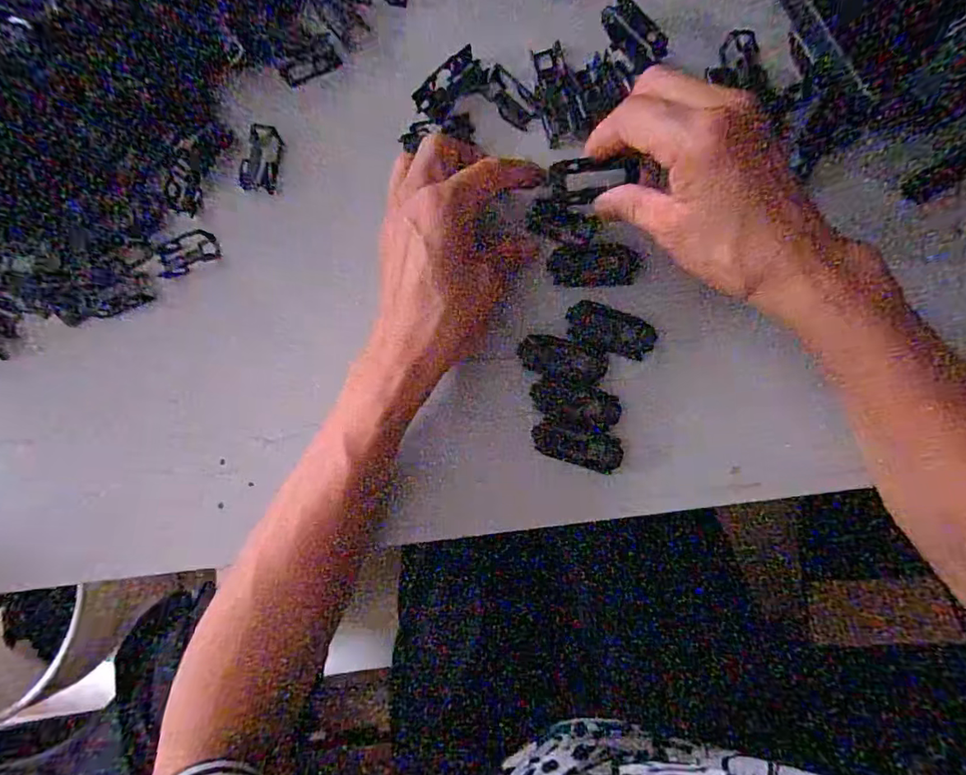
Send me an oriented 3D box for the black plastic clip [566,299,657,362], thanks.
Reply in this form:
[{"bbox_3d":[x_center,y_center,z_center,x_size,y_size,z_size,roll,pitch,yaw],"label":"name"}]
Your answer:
[{"bbox_3d":[0.072,-0.032,0.303,0.050,0.005,0.024,19,88,5],"label":"black plastic clip"}]

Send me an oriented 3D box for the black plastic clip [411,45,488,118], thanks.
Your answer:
[{"bbox_3d":[-0.020,-0.186,0.326,0.047,0.006,0.022,-42,85,0],"label":"black plastic clip"}]

